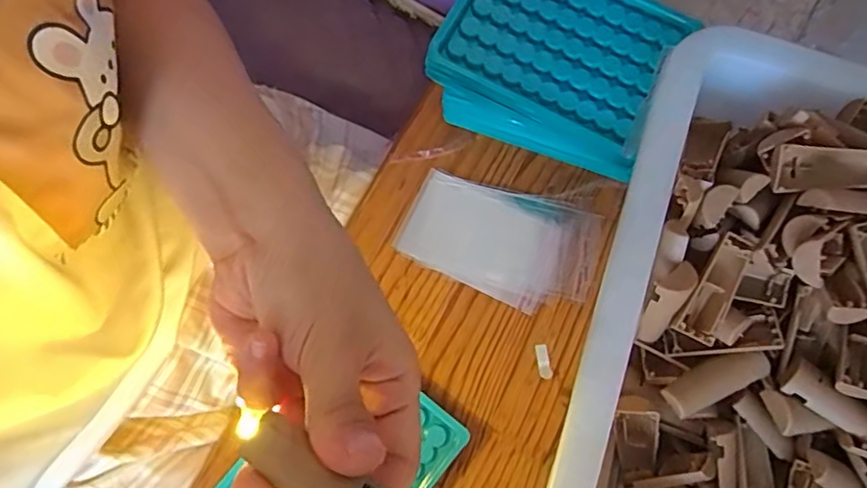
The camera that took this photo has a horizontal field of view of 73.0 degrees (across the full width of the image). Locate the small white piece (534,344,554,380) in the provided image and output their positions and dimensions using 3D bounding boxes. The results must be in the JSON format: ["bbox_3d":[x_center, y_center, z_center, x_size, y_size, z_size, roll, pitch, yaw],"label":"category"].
[{"bbox_3d":[0.069,0.073,0.365,0.008,0.004,0.021,-9,79,-3],"label":"small white piece"}]

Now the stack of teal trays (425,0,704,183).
[{"bbox_3d":[0.071,-0.109,0.359,0.126,0.065,0.093,28,80,5],"label":"stack of teal trays"}]

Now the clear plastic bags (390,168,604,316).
[{"bbox_3d":[0.042,-0.001,0.382,0.124,0.004,0.072,17,79,3],"label":"clear plastic bags"}]

